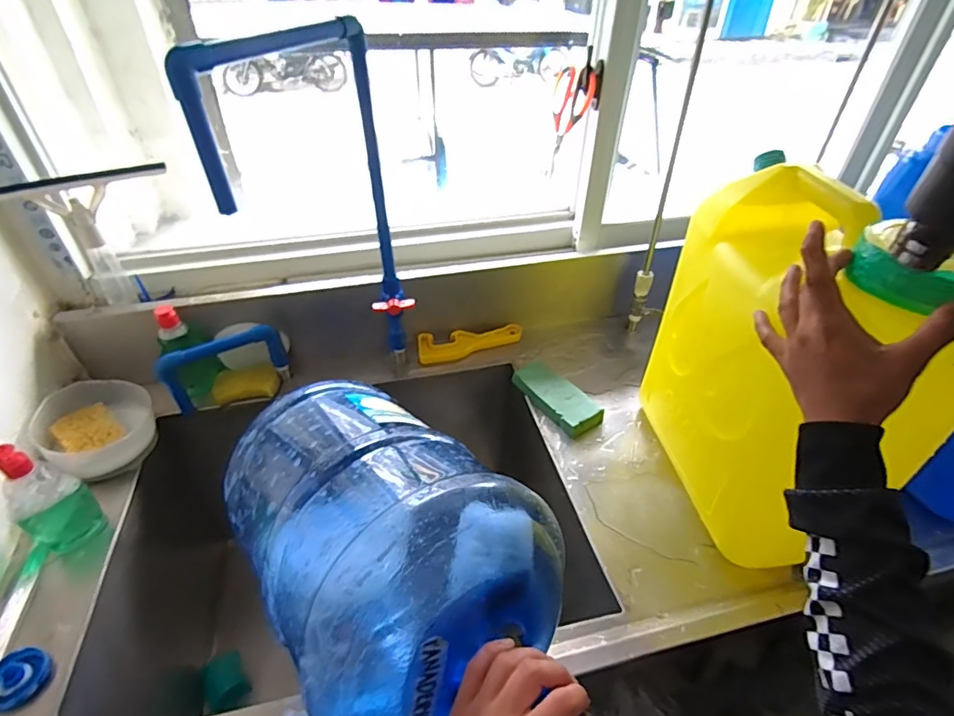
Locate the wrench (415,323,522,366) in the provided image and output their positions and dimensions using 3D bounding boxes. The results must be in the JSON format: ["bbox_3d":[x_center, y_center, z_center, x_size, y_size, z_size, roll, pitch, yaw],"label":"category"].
[{"bbox_3d":[-0.012,-0.031,0.958,0.202,0.022,0.066,-13,43,-14],"label":"wrench"}]

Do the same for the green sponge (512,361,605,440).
[{"bbox_3d":[0.131,0.064,0.849,0.069,0.034,0.163,-27,48,-28],"label":"green sponge"}]

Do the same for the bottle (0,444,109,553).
[{"bbox_3d":[-0.529,0.168,0.617,0.065,0.148,0.070,24,47,25],"label":"bottle"}]

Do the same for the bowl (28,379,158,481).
[{"bbox_3d":[-0.560,0.099,0.747,0.144,0.078,0.143,0,41,0],"label":"bowl"}]

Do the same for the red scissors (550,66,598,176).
[{"bbox_3d":[0.142,-0.398,0.847,0.022,0.160,0.082,0,31,-42],"label":"red scissors"}]

